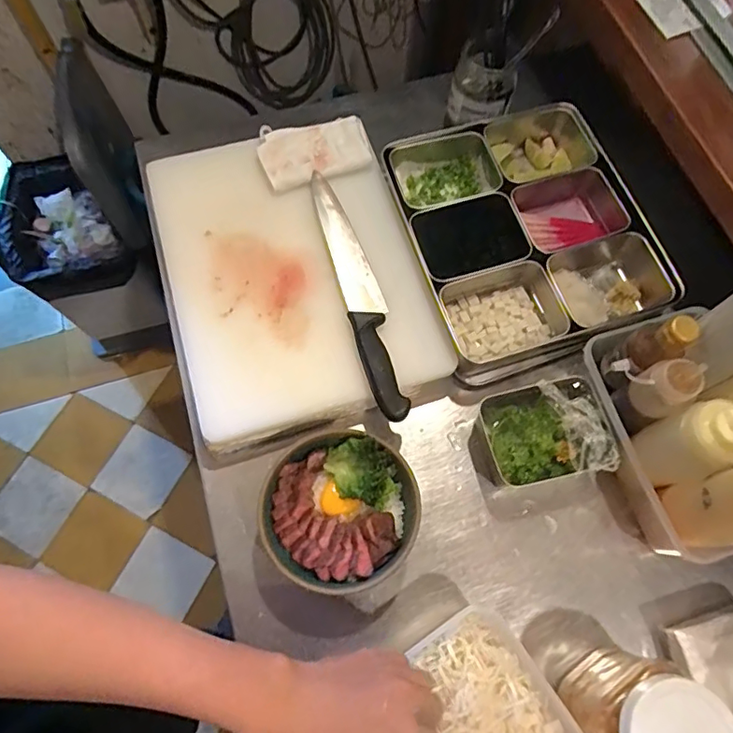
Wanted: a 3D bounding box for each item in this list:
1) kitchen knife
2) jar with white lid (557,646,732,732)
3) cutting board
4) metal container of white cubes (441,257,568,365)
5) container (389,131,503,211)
[{"bbox_3d":[-0.009,-0.100,0.632,0.047,0.017,0.347,-14,69,-7],"label":"kitchen knife"},{"bbox_3d":[0.239,0.307,0.455,0.089,0.120,0.088,0,68,-1],"label":"jar with white lid"},{"bbox_3d":[-0.091,-0.126,0.662,0.299,0.038,0.397,-16,70,-8],"label":"cutting board"},{"bbox_3d":[0.166,-0.061,0.646,0.142,0.052,0.105,-17,70,-8],"label":"metal container of white cubes"},{"bbox_3d":[0.109,-0.255,0.728,0.147,0.052,0.113,-10,69,-5],"label":"container"}]

